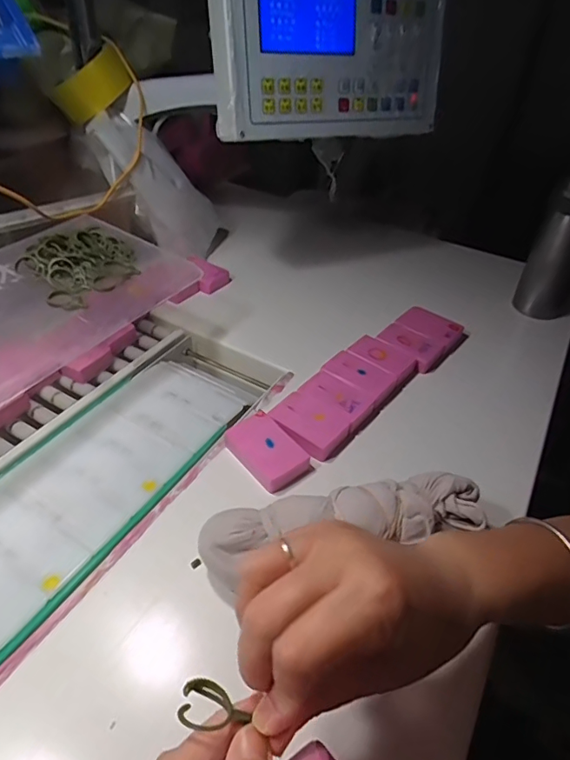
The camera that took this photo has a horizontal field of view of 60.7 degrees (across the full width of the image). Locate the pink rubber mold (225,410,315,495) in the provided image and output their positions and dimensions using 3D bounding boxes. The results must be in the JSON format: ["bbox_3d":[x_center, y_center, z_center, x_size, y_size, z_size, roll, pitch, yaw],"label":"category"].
[{"bbox_3d":[-0.015,0.063,0.430,0.046,0.017,0.073,-26,50,-32],"label":"pink rubber mold"}]

